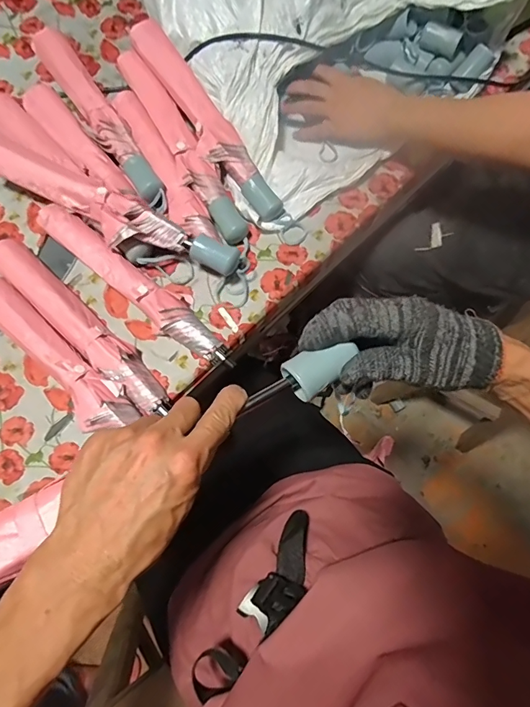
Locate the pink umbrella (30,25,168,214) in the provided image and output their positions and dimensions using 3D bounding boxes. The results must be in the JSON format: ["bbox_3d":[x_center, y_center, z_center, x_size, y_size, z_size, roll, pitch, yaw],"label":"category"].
[{"bbox_3d":[-0.245,-0.353,0.634,0.054,0.051,0.366,-33,77,-9],"label":"pink umbrella"}]

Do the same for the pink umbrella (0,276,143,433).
[{"bbox_3d":[-0.267,0.004,0.540,0.268,0.042,0.066,43,78,11],"label":"pink umbrella"}]

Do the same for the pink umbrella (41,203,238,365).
[{"bbox_3d":[-0.168,-0.090,0.567,0.324,0.045,0.058,38,78,10],"label":"pink umbrella"}]

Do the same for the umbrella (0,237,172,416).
[{"bbox_3d":[-0.238,-0.036,0.553,0.314,0.041,0.049,42,78,11],"label":"umbrella"}]

